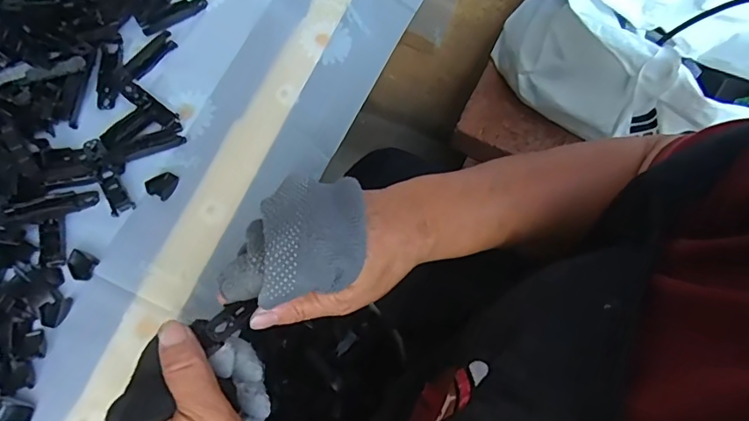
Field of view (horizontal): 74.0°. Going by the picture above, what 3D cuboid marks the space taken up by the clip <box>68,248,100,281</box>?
[{"bbox_3d":[-0.223,0.040,0.375,0.021,0.007,0.019,26,70,9],"label":"clip"}]

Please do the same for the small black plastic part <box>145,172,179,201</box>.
[{"bbox_3d":[-0.171,-0.021,0.401,0.020,0.005,0.023,31,70,11],"label":"small black plastic part"}]

